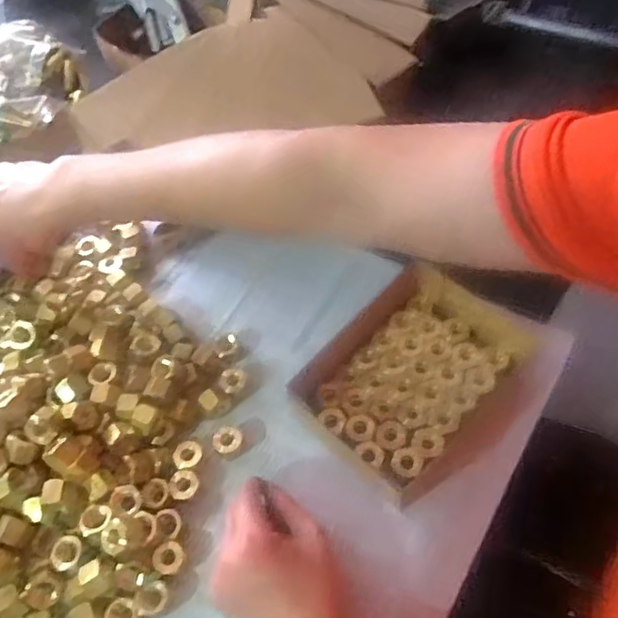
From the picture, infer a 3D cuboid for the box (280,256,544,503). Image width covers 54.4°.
[{"bbox_3d":[0.082,0.041,0.472,0.125,0.053,0.173,37,68,24],"label":"box"}]

